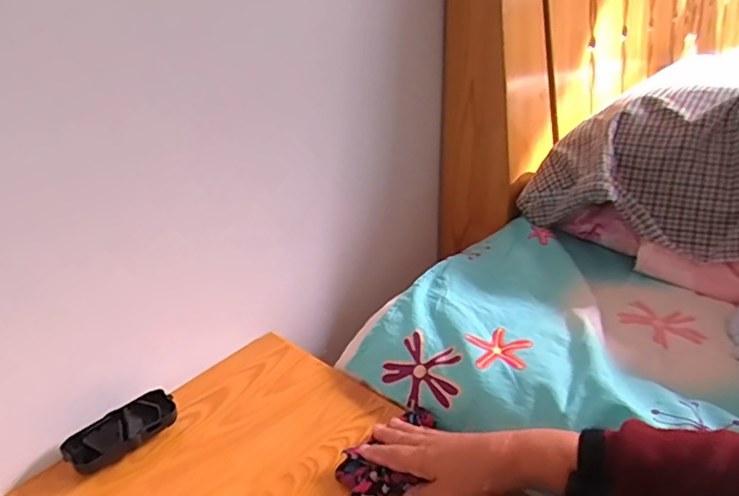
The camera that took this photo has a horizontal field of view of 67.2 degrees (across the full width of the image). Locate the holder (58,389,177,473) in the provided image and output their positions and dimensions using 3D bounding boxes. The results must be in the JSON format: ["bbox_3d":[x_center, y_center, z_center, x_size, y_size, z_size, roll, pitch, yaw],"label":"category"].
[{"bbox_3d":[-0.253,0.191,0.575,0.107,0.028,0.046,-26,36,-35],"label":"holder"}]

